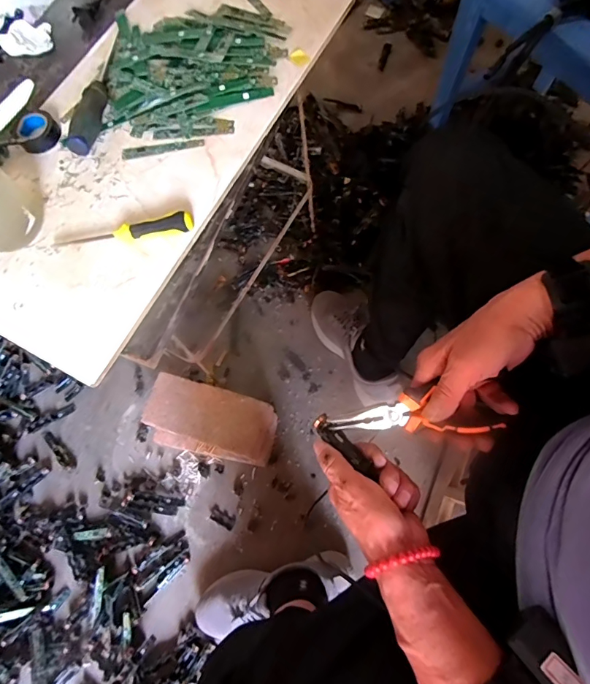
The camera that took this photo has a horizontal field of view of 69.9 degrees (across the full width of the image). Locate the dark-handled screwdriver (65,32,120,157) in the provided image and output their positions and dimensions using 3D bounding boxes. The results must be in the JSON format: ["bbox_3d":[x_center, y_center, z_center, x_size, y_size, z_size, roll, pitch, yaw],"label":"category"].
[{"bbox_3d":[-0.244,-0.317,0.526,0.029,0.032,0.205,0,69,7],"label":"dark-handled screwdriver"}]

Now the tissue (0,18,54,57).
[{"bbox_3d":[-0.379,-0.427,0.594,0.068,0.023,0.045,-15,68,1],"label":"tissue"}]

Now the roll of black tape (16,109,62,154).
[{"bbox_3d":[-0.318,-0.260,0.520,0.052,0.020,0.052,-2,69,6],"label":"roll of black tape"}]

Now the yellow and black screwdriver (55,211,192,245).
[{"bbox_3d":[-0.184,-0.119,0.452,0.152,0.025,0.019,-6,68,5],"label":"yellow and black screwdriver"}]

